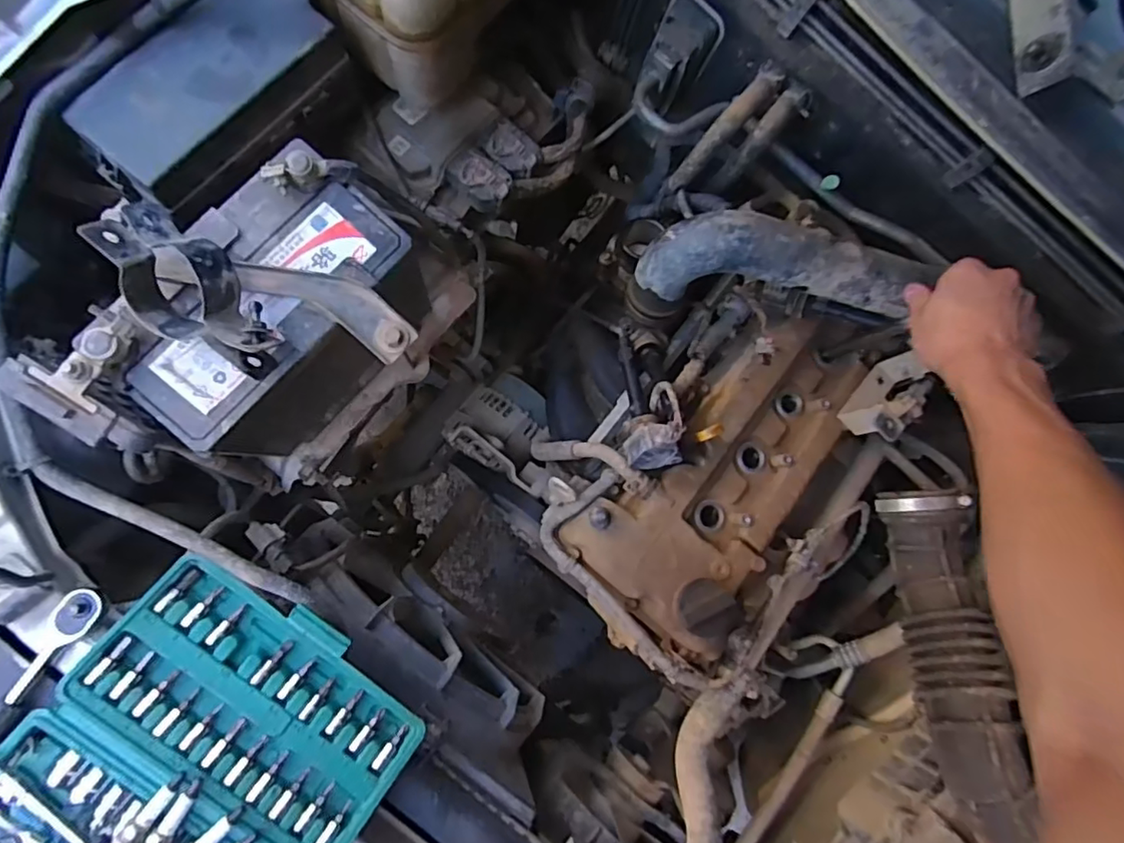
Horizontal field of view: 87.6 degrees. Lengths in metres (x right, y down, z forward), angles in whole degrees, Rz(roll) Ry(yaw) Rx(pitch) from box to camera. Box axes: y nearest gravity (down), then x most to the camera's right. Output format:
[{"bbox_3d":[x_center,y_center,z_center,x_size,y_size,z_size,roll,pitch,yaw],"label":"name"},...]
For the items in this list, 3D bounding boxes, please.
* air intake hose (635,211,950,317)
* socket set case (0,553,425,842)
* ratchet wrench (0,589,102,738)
[{"bbox_3d":[0.217,-0.150,0.571,0.272,0.084,0.062,6,84,-3],"label":"air intake hose"},{"bbox_3d":[-0.264,0.262,0.424,0.230,0.055,0.254,37,82,-2],"label":"socket set case"},{"bbox_3d":[-0.379,0.187,0.411,0.024,0.020,0.148,31,82,-3],"label":"ratchet wrench"}]

